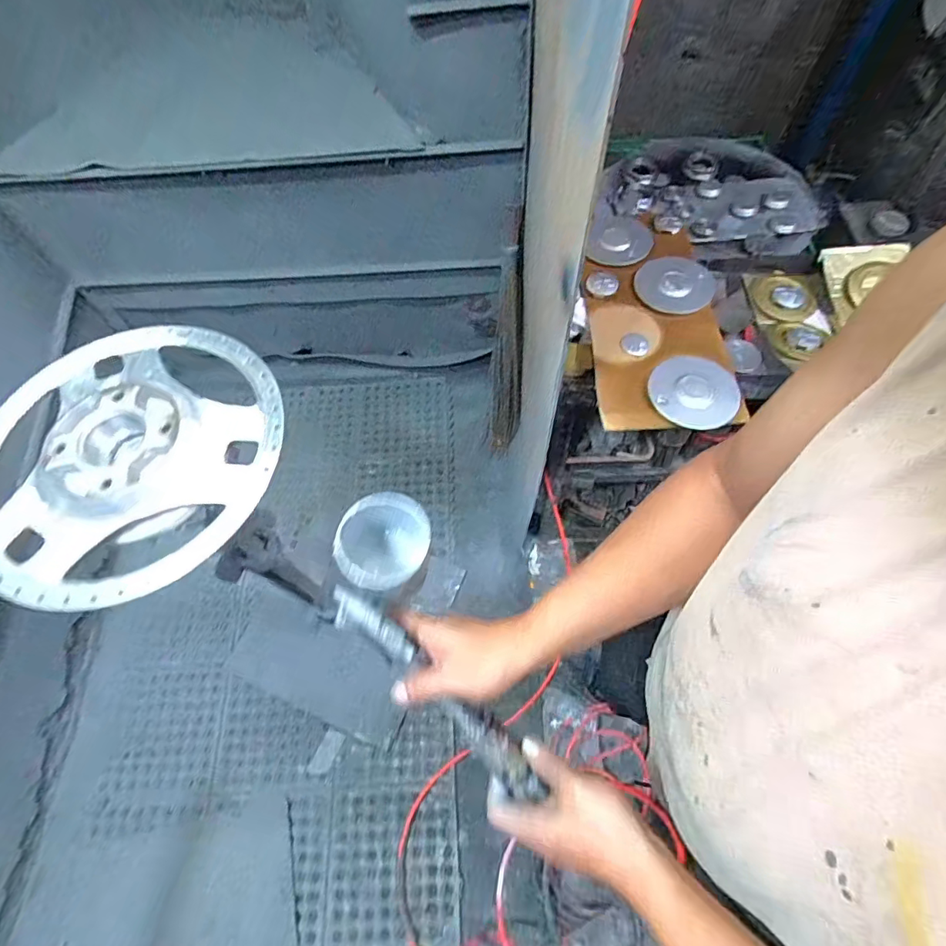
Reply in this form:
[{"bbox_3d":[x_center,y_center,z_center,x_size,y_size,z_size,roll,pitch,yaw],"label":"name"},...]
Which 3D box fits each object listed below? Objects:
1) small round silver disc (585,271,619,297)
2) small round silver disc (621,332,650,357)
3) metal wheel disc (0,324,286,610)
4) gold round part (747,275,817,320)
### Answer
[{"bbox_3d":[0.249,-0.364,0.985,0.059,0.005,0.048,23,92,-4],"label":"small round silver disc"},{"bbox_3d":[0.293,-0.232,0.925,0.047,0.011,0.048,-1,63,3],"label":"small round silver disc"},{"bbox_3d":[-0.394,-0.028,0.574,0.342,0.037,0.340,-1,63,3],"label":"metal wheel disc"},{"bbox_3d":[0.616,-0.349,1.008,0.135,0.027,0.122,-11,63,-2],"label":"gold round part"}]

